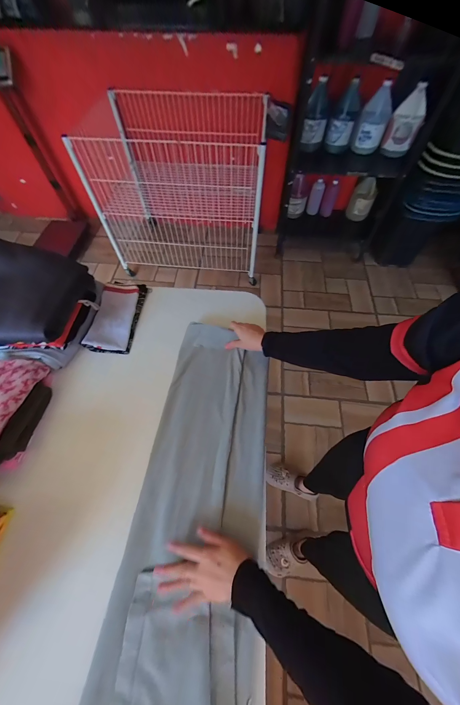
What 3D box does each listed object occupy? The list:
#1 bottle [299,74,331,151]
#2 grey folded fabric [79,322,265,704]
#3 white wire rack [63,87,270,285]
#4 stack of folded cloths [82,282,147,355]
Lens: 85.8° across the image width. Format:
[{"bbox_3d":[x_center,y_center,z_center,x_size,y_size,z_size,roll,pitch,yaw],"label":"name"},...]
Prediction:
[{"bbox_3d":[0.473,-1.280,1.361,0.126,0.298,0.146,14,61,7],"label":"bottle"},{"bbox_3d":[-0.056,0.281,0.465,0.226,0.055,0.727,10,61,0],"label":"grey folded fabric"},{"bbox_3d":[-0.259,-0.944,1.519,0.872,0.792,0.601,8,61,4],"label":"white wire rack"},{"bbox_3d":[-0.304,-0.102,0.666,0.107,0.039,0.214,4,61,2],"label":"stack of folded cloths"}]

